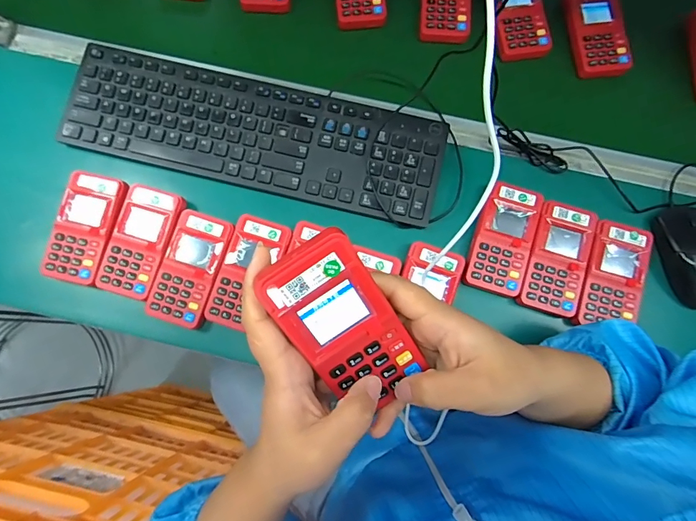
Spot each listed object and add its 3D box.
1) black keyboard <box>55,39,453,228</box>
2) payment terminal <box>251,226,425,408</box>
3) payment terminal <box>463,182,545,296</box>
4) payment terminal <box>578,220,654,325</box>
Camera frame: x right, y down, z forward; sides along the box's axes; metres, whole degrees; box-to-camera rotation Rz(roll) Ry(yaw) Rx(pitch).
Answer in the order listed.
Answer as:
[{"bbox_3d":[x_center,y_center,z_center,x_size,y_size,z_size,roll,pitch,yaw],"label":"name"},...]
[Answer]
[{"bbox_3d":[-0.108,-0.153,0.474,0.437,0.021,0.131,14,79,3],"label":"black keyboard"},{"bbox_3d":[-0.003,0.039,0.253,0.059,0.022,0.115,-33,113,1],"label":"payment terminal"},{"bbox_3d":[0.170,-0.024,0.442,0.063,0.020,0.119,19,79,4],"label":"payment terminal"},{"bbox_3d":[0.289,0.016,0.436,0.061,0.018,0.110,19,79,4],"label":"payment terminal"}]

